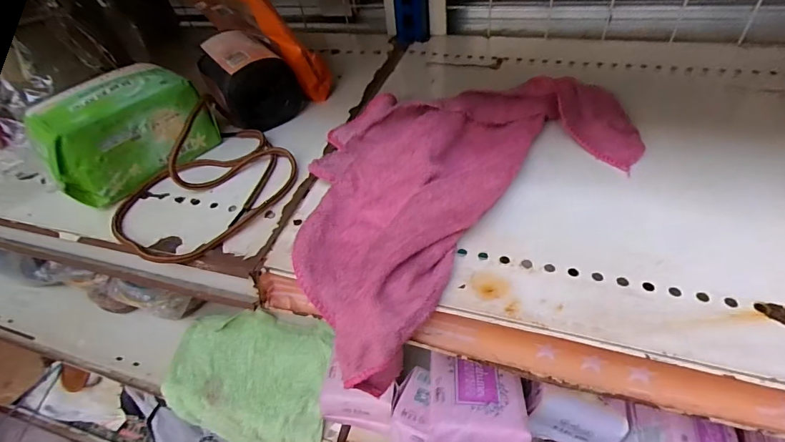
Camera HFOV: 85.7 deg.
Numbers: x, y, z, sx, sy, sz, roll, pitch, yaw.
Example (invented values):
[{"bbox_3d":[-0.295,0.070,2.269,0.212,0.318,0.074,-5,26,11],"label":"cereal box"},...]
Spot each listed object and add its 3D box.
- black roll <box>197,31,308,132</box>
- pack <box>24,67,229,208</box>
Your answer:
[{"bbox_3d":[-0.126,-0.126,0.379,0.075,0.060,0.086,-26,47,-16],"label":"black roll"},{"bbox_3d":[-0.214,-0.074,0.342,0.123,0.063,0.084,-34,50,-23],"label":"pack"}]

